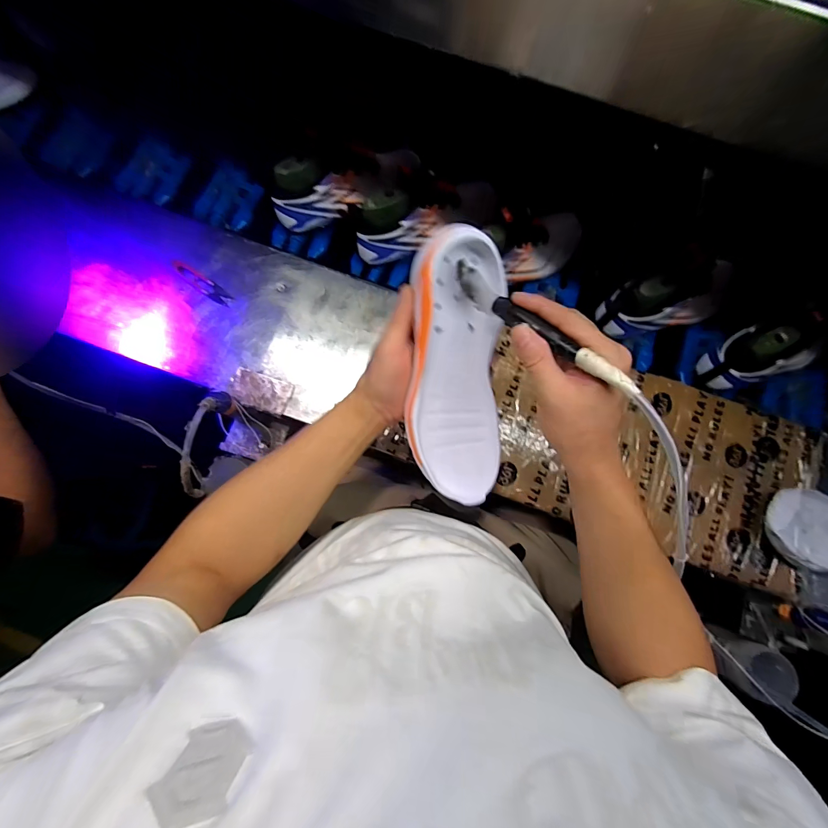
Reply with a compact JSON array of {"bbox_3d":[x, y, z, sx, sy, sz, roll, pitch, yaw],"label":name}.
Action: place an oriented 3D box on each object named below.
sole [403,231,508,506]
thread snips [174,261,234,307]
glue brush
[{"bbox_3d":[0.040,-0.036,0.360,0.088,0.044,0.248,-2,107,-1],"label":"sole"},{"bbox_3d":[-0.316,-0.194,0.566,0.101,0.010,0.024,31,82,4],"label":"thread snips"},{"bbox_3d":[0.092,-0.070,0.296,0.016,0.025,0.178,-40,61,-7],"label":"glue brush"}]

